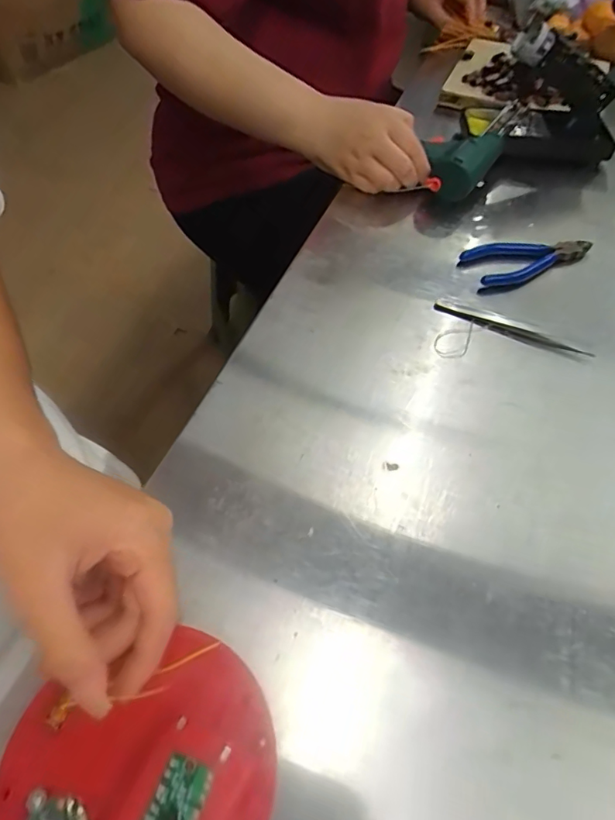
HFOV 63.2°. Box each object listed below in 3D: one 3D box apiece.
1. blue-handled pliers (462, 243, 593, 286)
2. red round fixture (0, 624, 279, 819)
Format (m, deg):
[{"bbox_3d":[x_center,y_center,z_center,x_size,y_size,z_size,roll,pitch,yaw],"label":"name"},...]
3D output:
[{"bbox_3d":[0.208,-0.147,0.474,0.124,0.020,0.041,-16,56,-14],"label":"blue-handled pliers"},{"bbox_3d":[-0.075,0.167,0.219,0.123,0.017,0.106,-16,56,-14],"label":"red round fixture"}]

